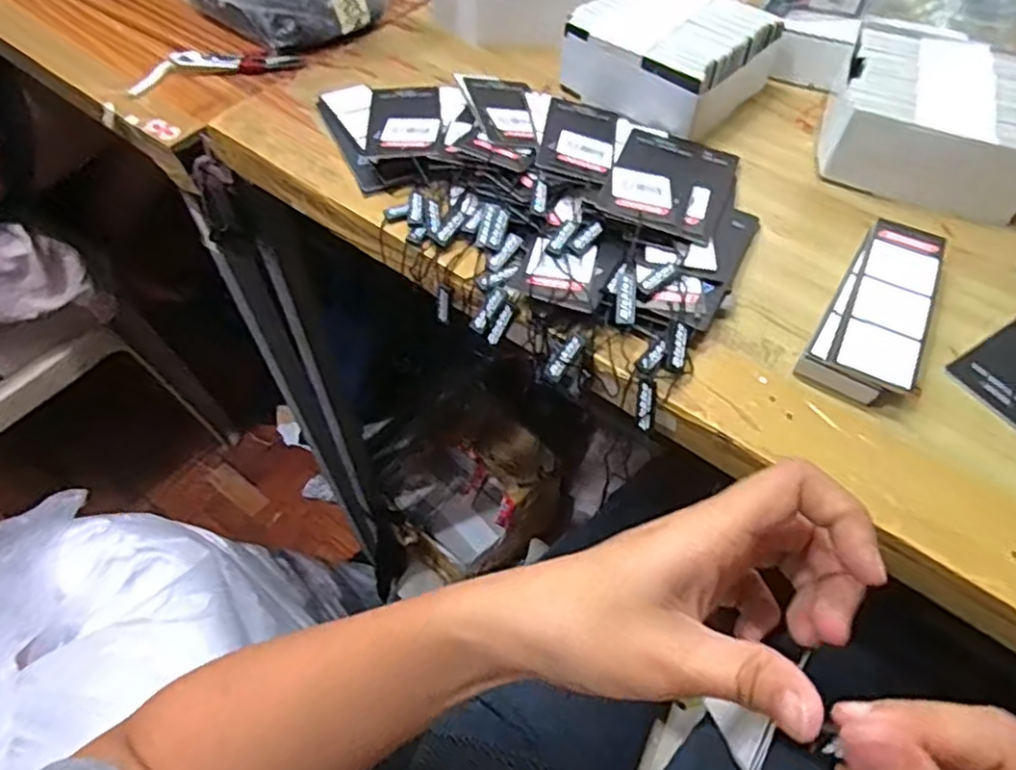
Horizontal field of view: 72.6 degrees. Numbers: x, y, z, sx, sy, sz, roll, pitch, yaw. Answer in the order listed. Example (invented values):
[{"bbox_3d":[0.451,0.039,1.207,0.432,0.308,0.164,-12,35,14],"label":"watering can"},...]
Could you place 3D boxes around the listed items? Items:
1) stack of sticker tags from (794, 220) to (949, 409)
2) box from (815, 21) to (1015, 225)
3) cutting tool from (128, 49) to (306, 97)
[{"bbox_3d":[0.201,-0.039,0.369,0.050,0.022,0.122,29,60,20],"label":"stack of sticker tags"},{"bbox_3d":[0.275,-0.174,0.447,0.123,0.051,0.124,22,58,16],"label":"box"},{"bbox_3d":[-0.229,-0.249,0.545,0.131,0.018,0.032,-8,54,-4],"label":"cutting tool"}]

